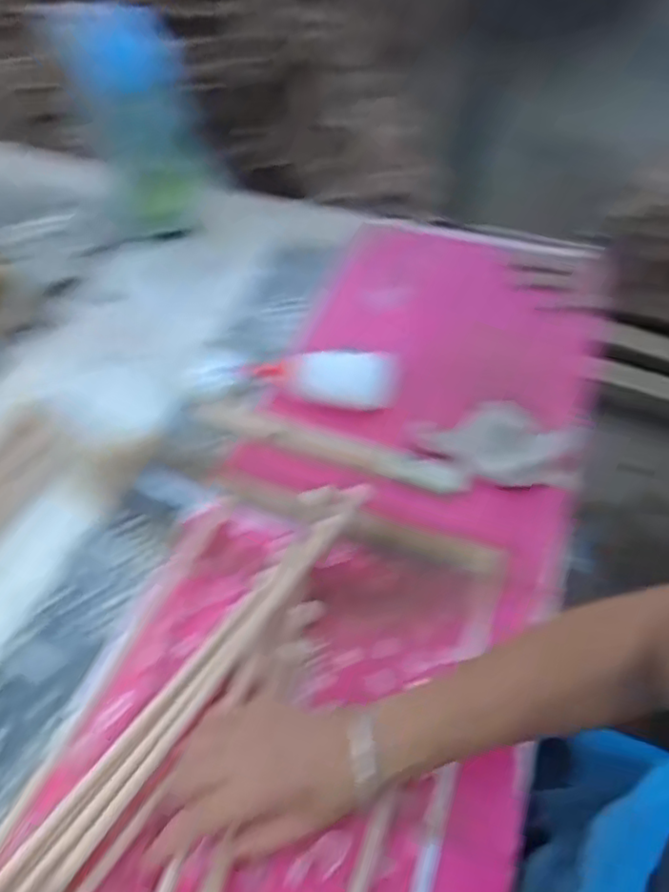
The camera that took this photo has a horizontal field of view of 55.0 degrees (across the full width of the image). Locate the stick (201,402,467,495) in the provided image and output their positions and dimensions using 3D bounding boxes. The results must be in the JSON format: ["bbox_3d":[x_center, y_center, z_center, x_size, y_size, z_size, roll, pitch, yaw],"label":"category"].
[{"bbox_3d":[-0.006,0.000,0.696,0.303,0.015,0.035,16,52,12],"label":"stick"}]

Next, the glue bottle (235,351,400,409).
[{"bbox_3d":[-0.025,-0.081,0.731,0.182,0.055,0.047,8,50,6],"label":"glue bottle"}]

